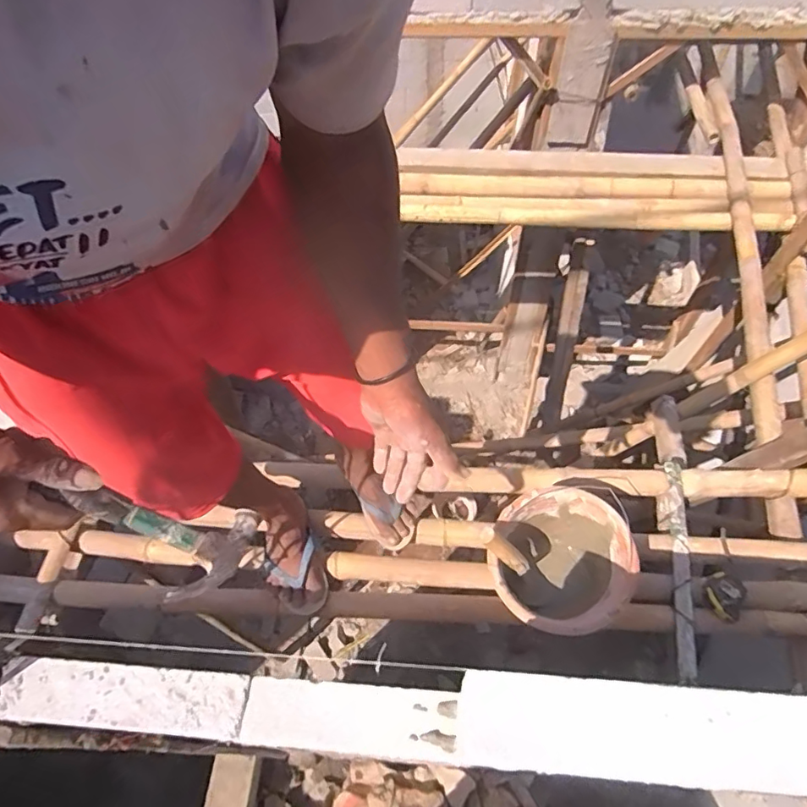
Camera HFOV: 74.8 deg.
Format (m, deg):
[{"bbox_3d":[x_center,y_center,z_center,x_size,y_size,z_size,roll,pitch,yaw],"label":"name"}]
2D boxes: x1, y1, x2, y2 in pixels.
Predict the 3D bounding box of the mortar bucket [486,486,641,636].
[{"bbox_3d":[0.284,0.314,1.008,0.257,0.192,0.235,-1,56,2],"label":"mortar bucket"}]

